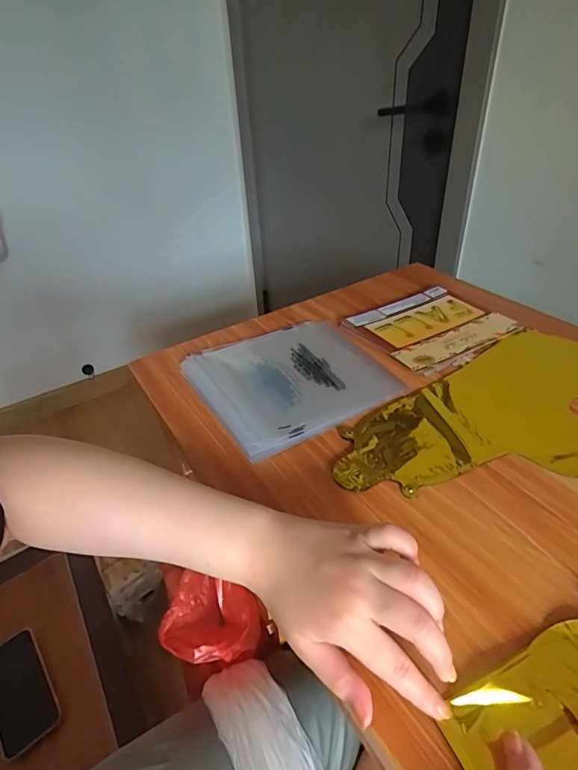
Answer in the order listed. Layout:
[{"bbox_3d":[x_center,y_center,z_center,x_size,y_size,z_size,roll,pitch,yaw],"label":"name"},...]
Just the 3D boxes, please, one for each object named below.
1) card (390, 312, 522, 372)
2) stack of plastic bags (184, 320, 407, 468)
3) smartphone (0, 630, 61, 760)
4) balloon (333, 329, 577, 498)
[{"bbox_3d":[0.230,-0.061,0.614,0.192,0.006,0.052,-20,40,-20],"label":"card"},{"bbox_3d":[0.000,-0.013,0.573,0.218,0.008,0.215,-21,40,-21],"label":"stack of plastic bags"},{"bbox_3d":[-0.363,0.410,0.608,0.071,0.007,0.140,-30,50,-28],"label":"smartphone"},{"bbox_3d":[0.249,0.031,0.499,0.423,0.009,0.192,-22,41,-22],"label":"balloon"}]

